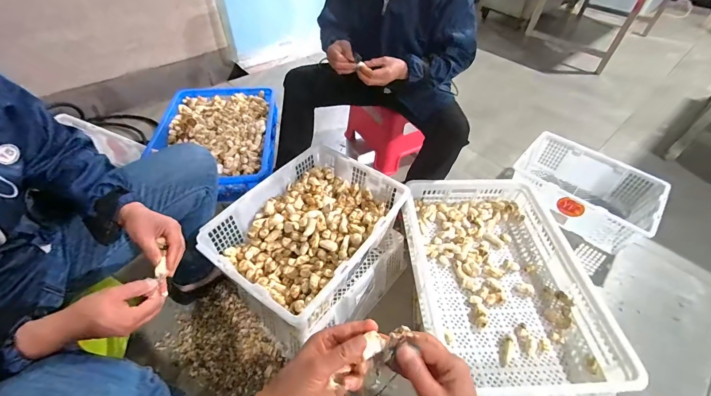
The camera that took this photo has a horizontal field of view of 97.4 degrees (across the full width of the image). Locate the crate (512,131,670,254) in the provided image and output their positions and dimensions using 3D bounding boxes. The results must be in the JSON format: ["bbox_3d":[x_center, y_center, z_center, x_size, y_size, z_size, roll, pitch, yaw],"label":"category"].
[{"bbox_3d":[0.900,-0.028,1.261,0.496,0.166,0.392,28,52,20],"label":"crate"}]

